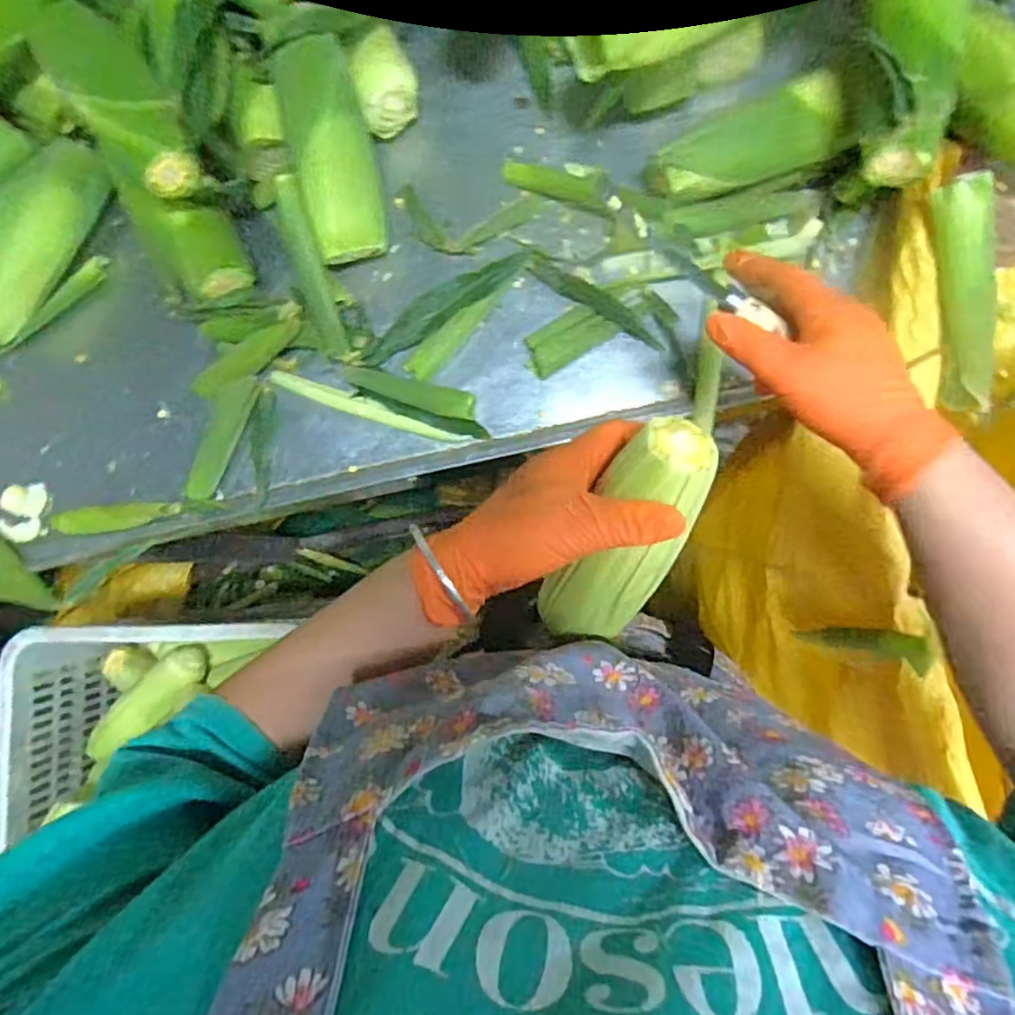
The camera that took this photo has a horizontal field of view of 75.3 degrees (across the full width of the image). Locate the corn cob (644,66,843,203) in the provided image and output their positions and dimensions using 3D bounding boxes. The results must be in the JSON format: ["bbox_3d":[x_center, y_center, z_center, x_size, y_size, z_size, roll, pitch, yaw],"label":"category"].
[{"bbox_3d":[0.200,-0.304,0.549,0.159,0.048,0.060,-17,84,3],"label":"corn cob"}]

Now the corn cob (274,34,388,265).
[{"bbox_3d":[-0.153,-0.305,0.571,0.070,0.063,0.172,-8,111,4],"label":"corn cob"}]

